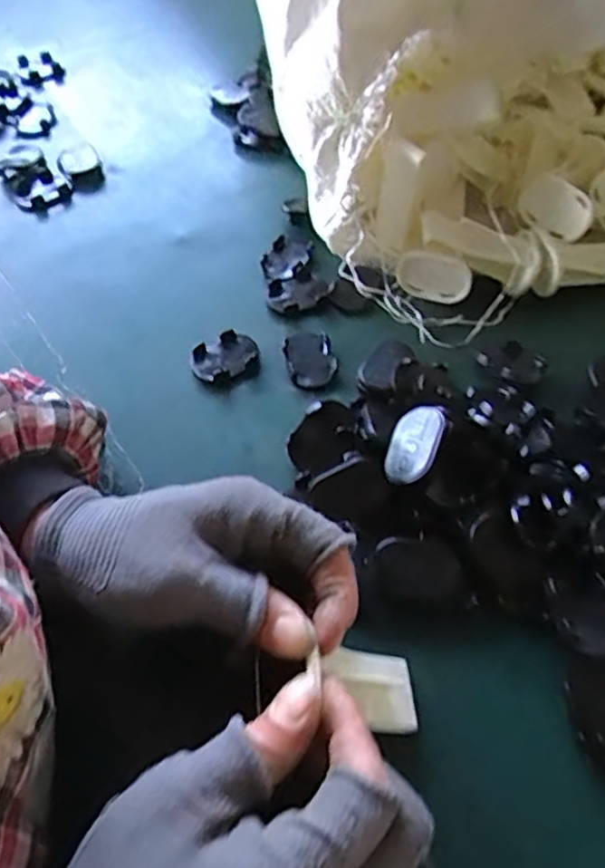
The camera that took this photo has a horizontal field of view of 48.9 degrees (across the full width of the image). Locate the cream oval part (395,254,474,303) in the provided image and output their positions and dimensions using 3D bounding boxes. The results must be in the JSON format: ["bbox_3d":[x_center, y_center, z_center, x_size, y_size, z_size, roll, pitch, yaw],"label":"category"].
[{"bbox_3d":[0.086,-0.102,0.439,0.050,0.035,0.006,21,58,16],"label":"cream oval part"}]

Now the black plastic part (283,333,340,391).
[{"bbox_3d":[0.004,-0.046,0.413,0.030,0.011,0.043,-12,52,-10],"label":"black plastic part"}]

